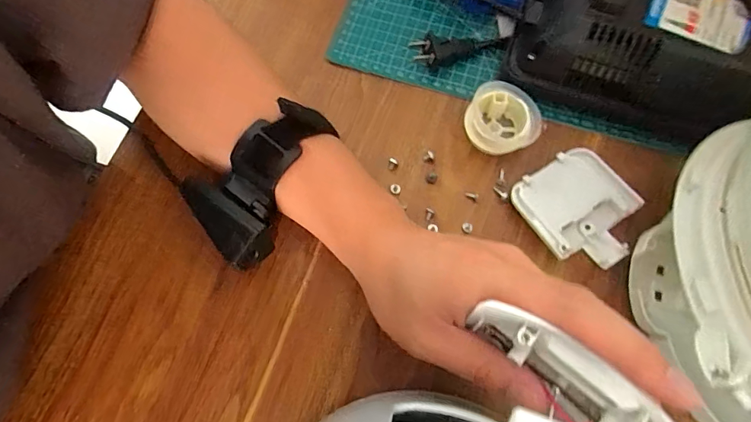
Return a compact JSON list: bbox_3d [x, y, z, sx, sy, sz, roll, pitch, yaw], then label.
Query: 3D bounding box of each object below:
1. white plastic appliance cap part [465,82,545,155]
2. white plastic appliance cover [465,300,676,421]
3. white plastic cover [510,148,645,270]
[{"bbox_3d":[0.093,-0.066,0.321,0.051,0.022,0.048,0,74,2],"label":"white plastic appliance cap part"},{"bbox_3d":[0.084,0.075,0.186,0.096,0.046,0.023,38,78,11],"label":"white plastic appliance cover"},{"bbox_3d":[0.143,0.000,0.306,0.069,0.014,0.079,-33,75,-8],"label":"white plastic cover"}]

